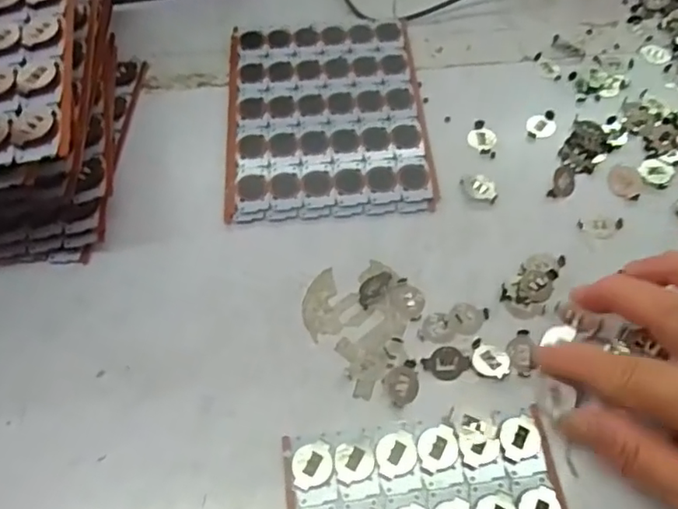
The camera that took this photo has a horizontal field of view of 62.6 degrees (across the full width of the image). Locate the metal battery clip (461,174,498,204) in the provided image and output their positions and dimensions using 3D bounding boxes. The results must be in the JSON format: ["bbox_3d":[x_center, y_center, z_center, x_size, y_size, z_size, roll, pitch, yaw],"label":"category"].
[{"bbox_3d":[0.079,-0.037,0.313,0.012,0.007,0.021,-38,67,-17],"label":"metal battery clip"}]

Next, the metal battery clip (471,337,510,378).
[{"bbox_3d":[0.072,0.050,0.266,0.020,0.005,0.016,23,65,14],"label":"metal battery clip"}]

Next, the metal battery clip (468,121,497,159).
[{"bbox_3d":[0.086,-0.070,0.333,0.016,0.004,0.026,8,62,7],"label":"metal battery clip"}]

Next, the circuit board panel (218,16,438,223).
[{"bbox_3d":[-0.008,-0.086,0.341,0.117,0.007,0.145,-4,61,0],"label":"circuit board panel"}]

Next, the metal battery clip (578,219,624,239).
[{"bbox_3d":[0.142,-0.015,0.301,0.024,0.004,0.011,-1,61,1],"label":"metal battery clip"}]

